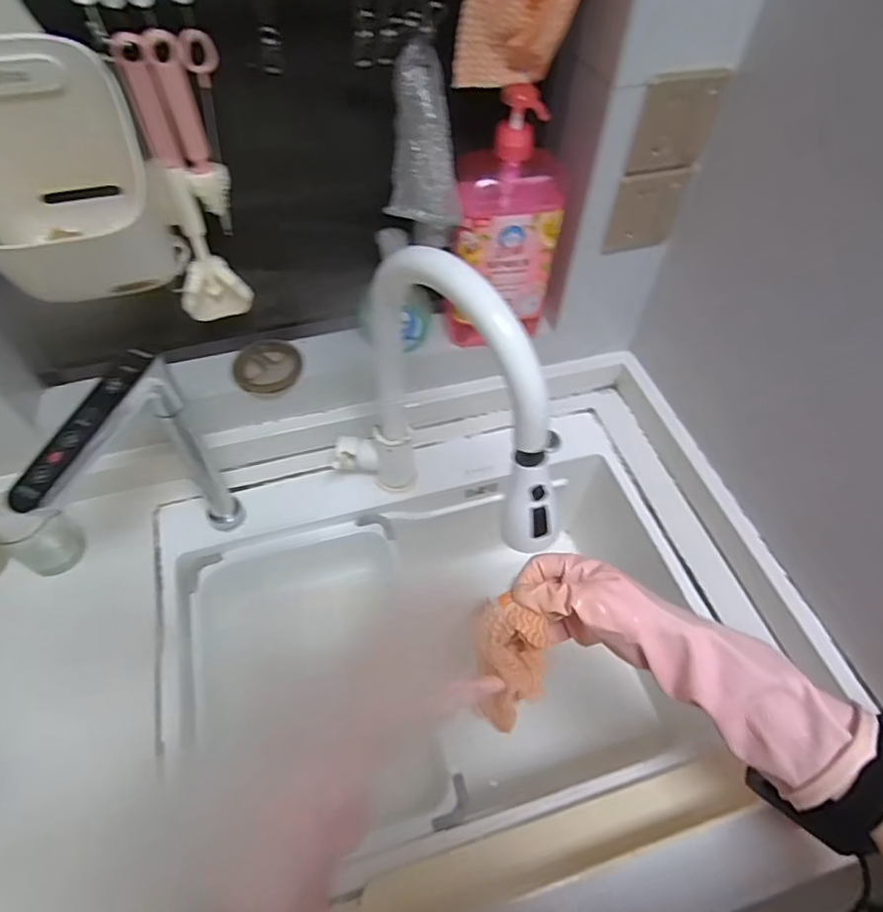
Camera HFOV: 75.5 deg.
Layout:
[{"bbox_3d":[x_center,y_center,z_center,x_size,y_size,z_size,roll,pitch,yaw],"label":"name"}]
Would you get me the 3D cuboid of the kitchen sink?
[{"bbox_3d":[0.019,0.212,0.719,0.653,0.266,0.444,-14,55,-11],"label":"kitchen sink"}]

